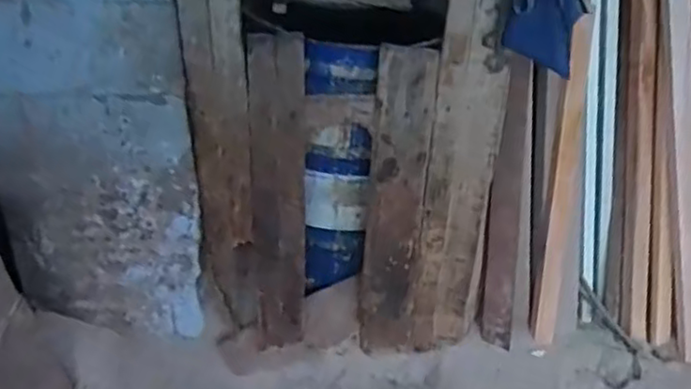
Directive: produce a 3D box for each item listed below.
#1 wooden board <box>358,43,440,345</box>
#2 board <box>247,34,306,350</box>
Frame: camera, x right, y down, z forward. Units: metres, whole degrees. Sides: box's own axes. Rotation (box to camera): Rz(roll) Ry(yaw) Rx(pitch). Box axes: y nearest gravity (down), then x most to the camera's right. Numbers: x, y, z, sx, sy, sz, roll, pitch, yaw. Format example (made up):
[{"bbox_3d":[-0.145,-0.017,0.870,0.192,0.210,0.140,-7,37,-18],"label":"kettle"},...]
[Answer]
[{"bbox_3d":[0.123,0.068,1.633,0.137,0.888,0.023,-2,36,-5],"label":"wooden board"},{"bbox_3d":[-0.161,0.042,1.571,0.129,0.859,0.041,-5,35,-11],"label":"board"}]

